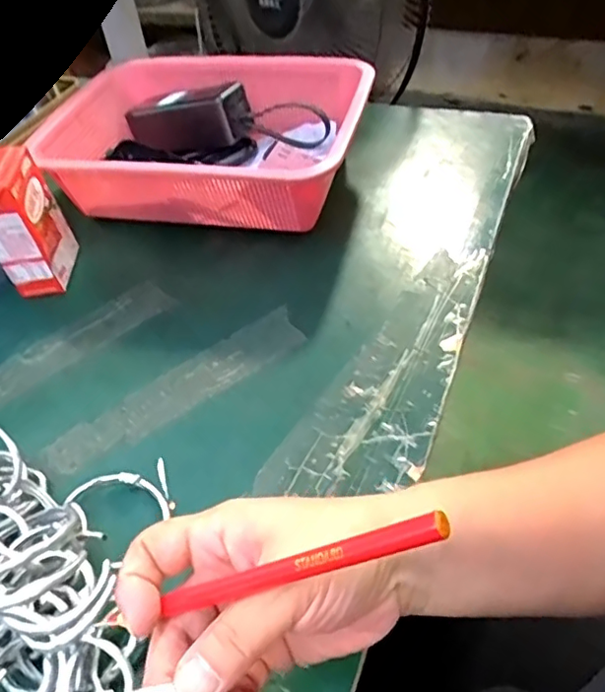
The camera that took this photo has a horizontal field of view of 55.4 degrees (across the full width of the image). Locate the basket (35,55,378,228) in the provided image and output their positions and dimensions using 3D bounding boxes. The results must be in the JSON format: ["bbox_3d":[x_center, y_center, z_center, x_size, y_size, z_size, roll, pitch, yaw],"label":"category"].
[{"bbox_3d":[-0.093,-0.200,0.574,0.308,0.089,0.208,9,49,15],"label":"basket"}]

